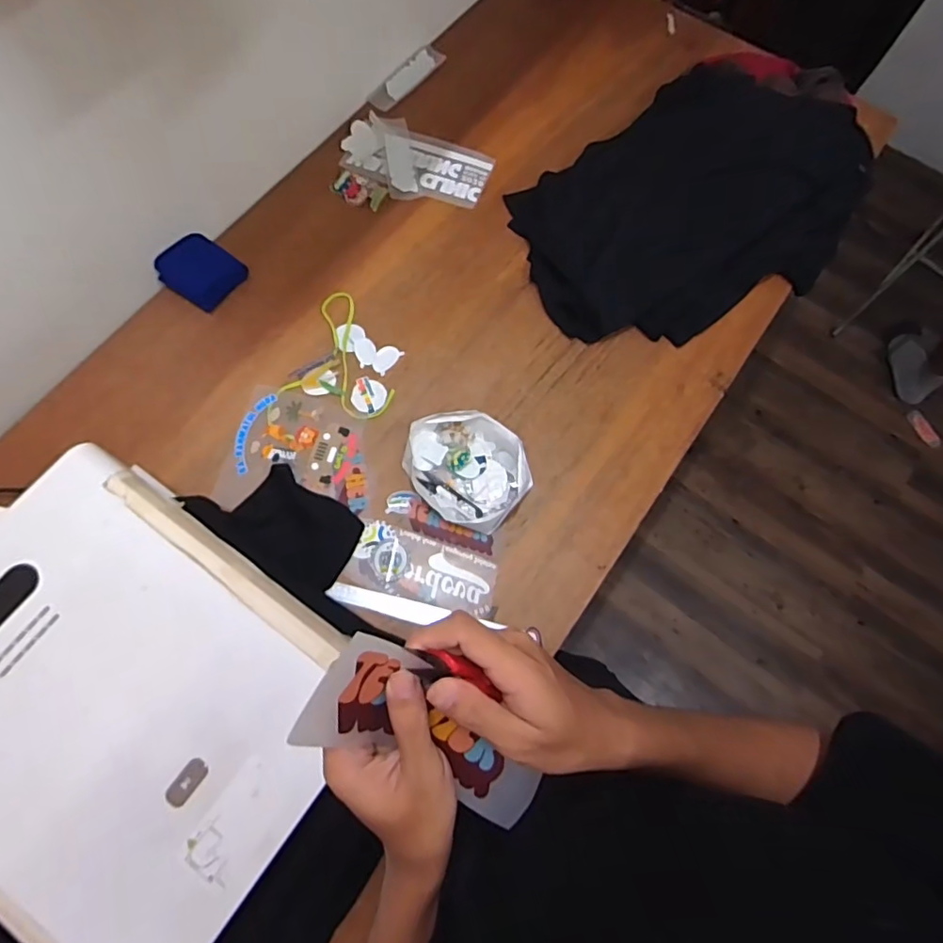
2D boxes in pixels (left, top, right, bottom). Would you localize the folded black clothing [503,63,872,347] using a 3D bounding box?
[{"bbox_3d":[0.422,-0.491,0.977,0.664,0.139,0.393,-24,74,-9],"label":"folded black clothing"}]

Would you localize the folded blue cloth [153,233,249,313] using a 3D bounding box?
[{"bbox_3d":[-0.471,-0.351,0.964,0.122,0.041,0.110,32,74,8],"label":"folded blue cloth"}]

